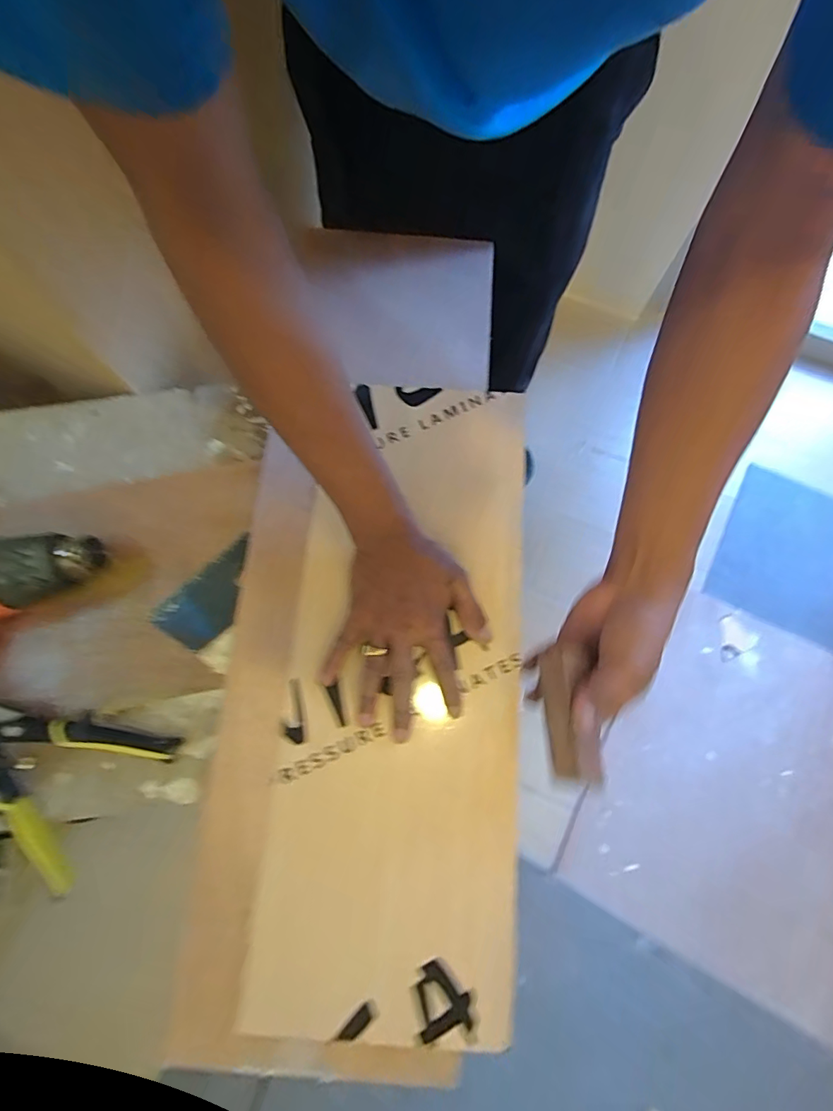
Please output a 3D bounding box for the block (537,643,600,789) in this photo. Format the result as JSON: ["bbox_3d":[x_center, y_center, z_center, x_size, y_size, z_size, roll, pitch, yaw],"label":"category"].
[{"bbox_3d":[0.126,0.131,0.393,0.030,0.045,0.103,1,64,-1],"label":"block"}]

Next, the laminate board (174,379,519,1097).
[{"bbox_3d":[-0.041,0.103,0.439,0.278,0.017,0.593,9,74,2],"label":"laminate board"}]

